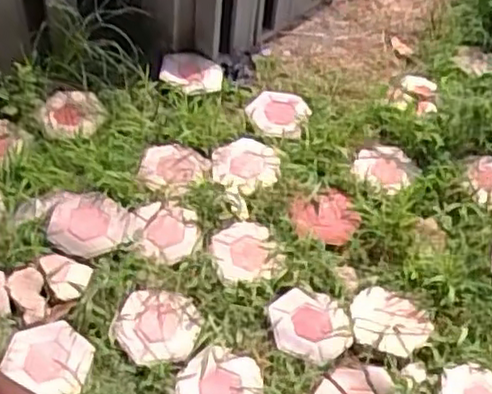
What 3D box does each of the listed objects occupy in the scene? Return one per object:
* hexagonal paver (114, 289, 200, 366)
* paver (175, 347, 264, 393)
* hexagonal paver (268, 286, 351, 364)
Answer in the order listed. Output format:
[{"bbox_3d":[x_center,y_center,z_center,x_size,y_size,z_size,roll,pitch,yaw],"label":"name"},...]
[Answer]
[{"bbox_3d":[-0.211,0.308,1.646,0.192,0.026,0.179,-2,51,-5],"label":"hexagonal paver"},{"bbox_3d":[-0.056,0.441,1.560,0.192,0.031,0.189,15,52,9],"label":"paver"},{"bbox_3d":[0.158,0.317,1.697,0.208,0.034,0.182,15,51,8],"label":"hexagonal paver"}]

